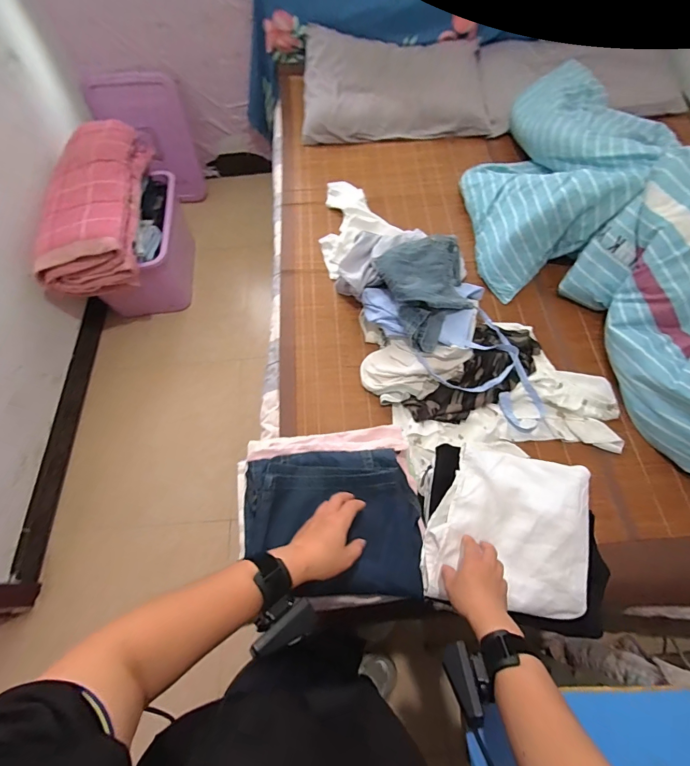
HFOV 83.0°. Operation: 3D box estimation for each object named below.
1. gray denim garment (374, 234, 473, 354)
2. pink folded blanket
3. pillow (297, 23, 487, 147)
[{"bbox_3d":[0.236,-0.248,1.020,0.254,0.110,0.305,-19,64,-6],"label":"gray denim garment"},{"bbox_3d":[-0.871,-0.633,1.399,0.288,0.215,0.655,-7,64,0],"label":"pink folded blanket"},{"bbox_3d":[0.176,-1.089,1.426,0.661,0.212,0.382,-3,64,2],"label":"pillow"}]

